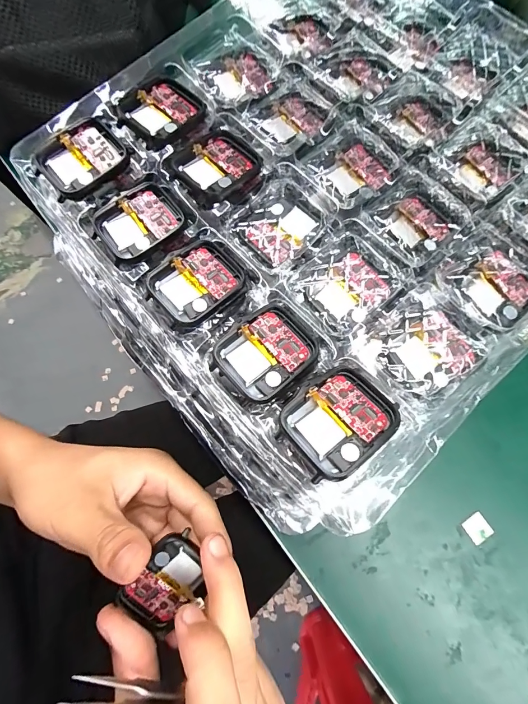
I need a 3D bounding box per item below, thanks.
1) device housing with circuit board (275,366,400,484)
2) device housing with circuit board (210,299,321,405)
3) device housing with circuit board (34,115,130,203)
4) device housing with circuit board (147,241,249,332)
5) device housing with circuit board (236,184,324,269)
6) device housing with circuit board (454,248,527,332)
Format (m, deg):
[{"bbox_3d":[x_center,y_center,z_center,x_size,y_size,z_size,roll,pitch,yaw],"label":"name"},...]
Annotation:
[{"bbox_3d":[0.032,0.028,0.142,0.046,0.006,0.037,-37,60,-16],"label":"device housing with circuit board"},{"bbox_3d":[0.002,0.000,0.161,0.038,0.009,0.046,43,79,11],"label":"device housing with circuit board"},{"bbox_3d":[-0.101,-0.107,0.187,0.036,0.010,0.046,42,79,11],"label":"device housing with circuit board"},{"bbox_3d":[-0.034,-0.036,0.173,0.046,0.006,0.039,-39,77,-10],"label":"device housing with circuit board"},{"bbox_3d":[0.011,-0.069,0.190,0.041,0.008,0.038,-39,77,-10],"label":"device housing with circuit board"},{"bbox_3d":[0.118,-0.030,0.172,0.036,0.008,0.036,-34,77,-9],"label":"device housing with circuit board"}]

